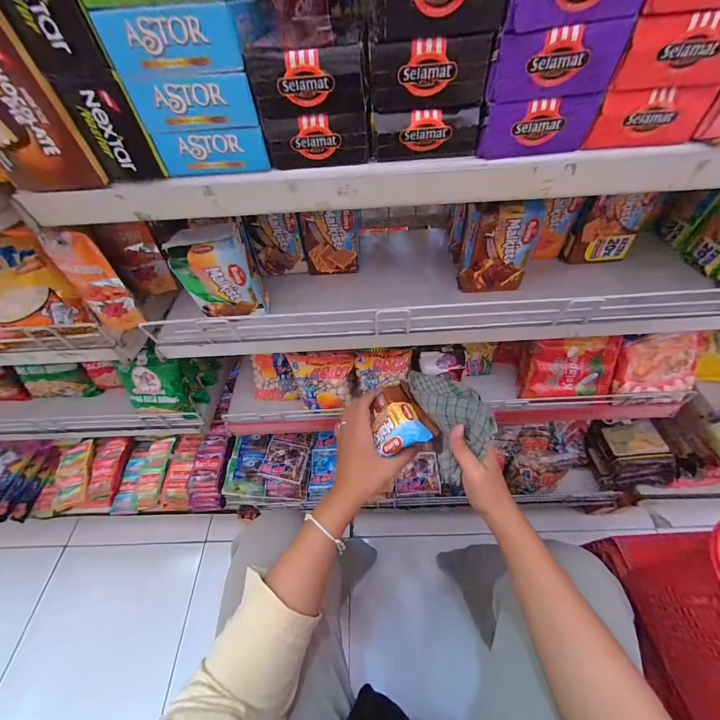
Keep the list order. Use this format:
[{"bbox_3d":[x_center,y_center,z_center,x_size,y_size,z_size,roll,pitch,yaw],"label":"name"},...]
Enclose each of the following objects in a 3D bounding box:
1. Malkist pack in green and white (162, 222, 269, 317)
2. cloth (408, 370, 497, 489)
[{"bbox_3d":[-0.171,-0.104,0.389,0.079,0.115,0.045,-14,53,-7],"label":"Malkist pack in green and white"},{"bbox_3d":[0.112,0.065,0.366,0.070,0.061,0.128,-13,53,-6],"label":"cloth"}]

